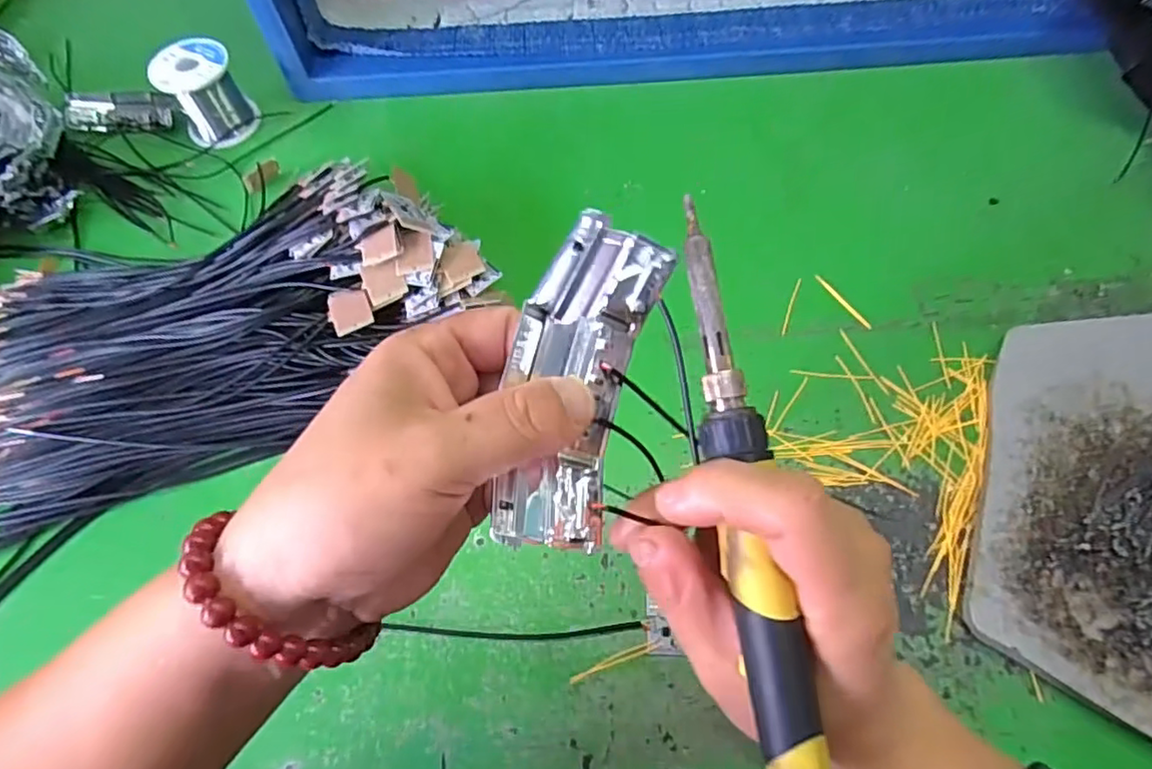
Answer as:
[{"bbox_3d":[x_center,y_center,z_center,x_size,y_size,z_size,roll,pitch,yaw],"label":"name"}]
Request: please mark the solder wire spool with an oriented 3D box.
[{"bbox_3d":[-0.317,-0.251,0.543,0.061,0.062,0.061,-33,66,-13],"label":"solder wire spool"}]

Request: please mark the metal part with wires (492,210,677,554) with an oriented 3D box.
[{"bbox_3d":[0.000,0.000,0.195,0.040,0.021,0.097,11,83,9],"label":"metal part with wires"}]

